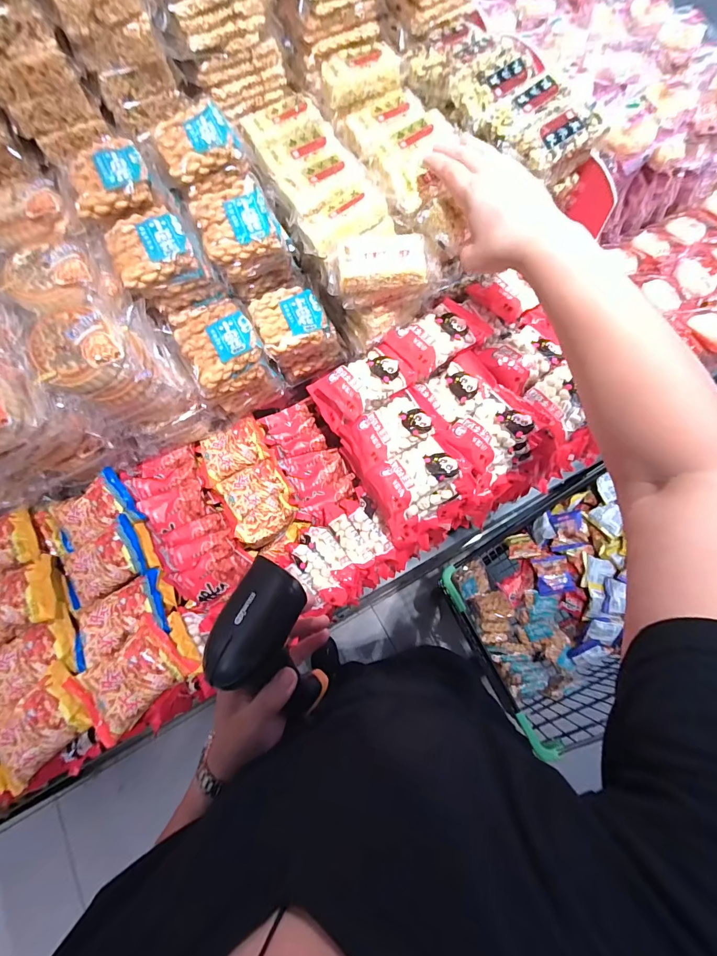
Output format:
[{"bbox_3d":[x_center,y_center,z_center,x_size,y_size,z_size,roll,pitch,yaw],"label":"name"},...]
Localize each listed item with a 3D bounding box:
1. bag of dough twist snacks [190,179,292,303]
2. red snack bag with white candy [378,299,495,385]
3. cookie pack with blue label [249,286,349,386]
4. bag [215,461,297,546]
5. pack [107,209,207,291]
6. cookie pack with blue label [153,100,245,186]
[{"bbox_3d":[-0.124,-0.257,0.448,0.081,0.083,0.068,-19,72,-4],"label":"bag of dough twist snacks"},{"bbox_3d":[0.094,-0.173,0.496,0.124,0.037,0.071,-37,74,-10],"label":"red snack bag with white candy"},{"bbox_3d":[-0.073,-0.178,0.508,0.093,0.095,0.075,-24,72,-6],"label":"cookie pack with blue label"},{"bbox_3d":[-0.128,0.030,0.516,0.077,0.037,0.100,-24,72,-6],"label":"bag"},{"bbox_3d":[-0.209,-0.231,0.413,0.074,0.040,0.070,-28,73,-7],"label":"pack"},{"bbox_3d":[-0.170,-0.358,0.427,0.082,0.030,0.076,-15,72,-3],"label":"cookie pack with blue label"}]

